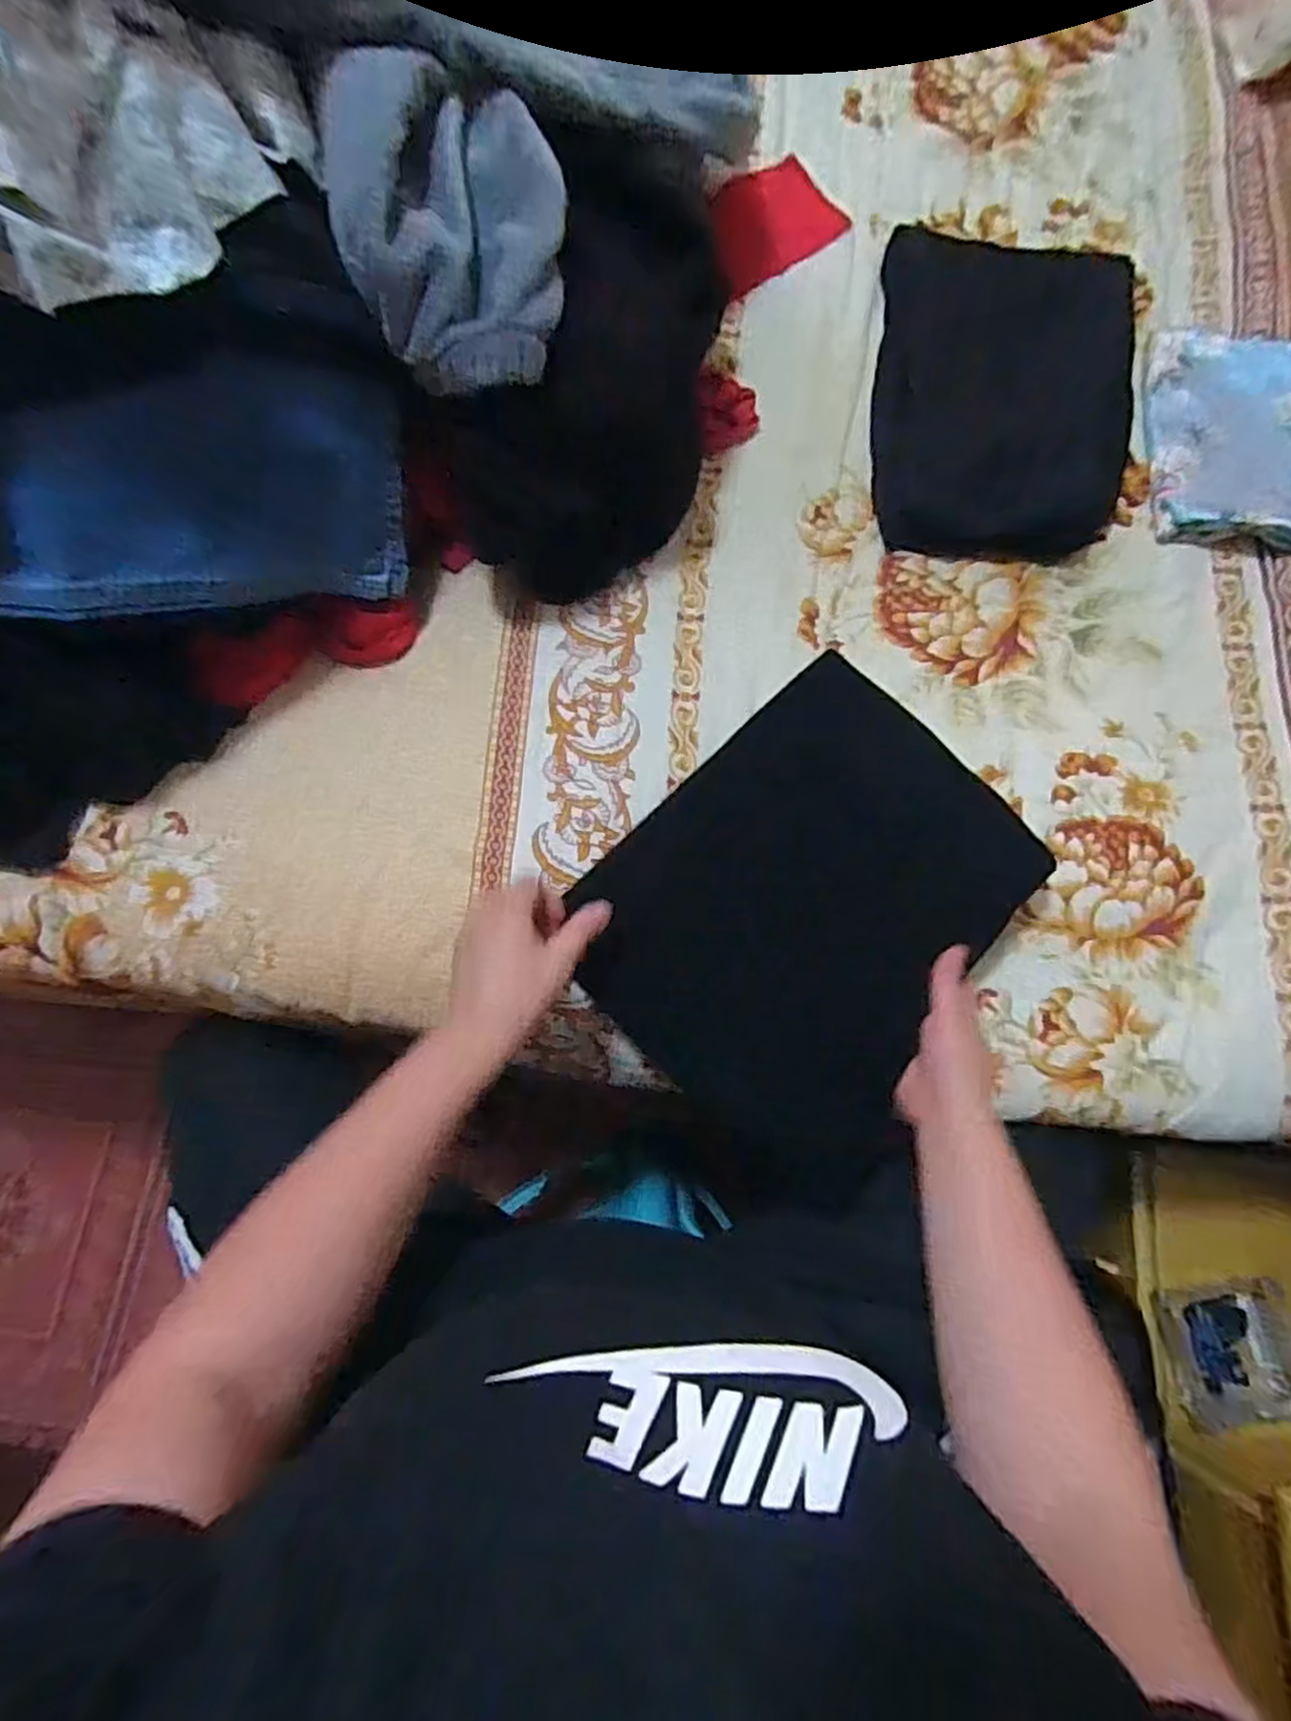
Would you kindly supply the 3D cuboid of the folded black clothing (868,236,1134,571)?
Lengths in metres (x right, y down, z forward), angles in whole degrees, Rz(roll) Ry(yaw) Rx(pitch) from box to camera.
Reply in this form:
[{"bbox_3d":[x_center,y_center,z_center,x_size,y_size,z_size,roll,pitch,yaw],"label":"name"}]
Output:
[{"bbox_3d":[0.327,-0.433,0.684,0.224,0.036,0.330,7,78,1],"label":"folded black clothing"}]

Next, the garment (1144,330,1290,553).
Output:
[{"bbox_3d":[0.568,-0.366,0.658,0.236,0.030,0.217,7,78,1],"label":"garment"}]

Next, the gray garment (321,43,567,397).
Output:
[{"bbox_3d":[-0.126,-0.411,0.475,0.142,0.086,0.176,1,75,-1],"label":"gray garment"}]

